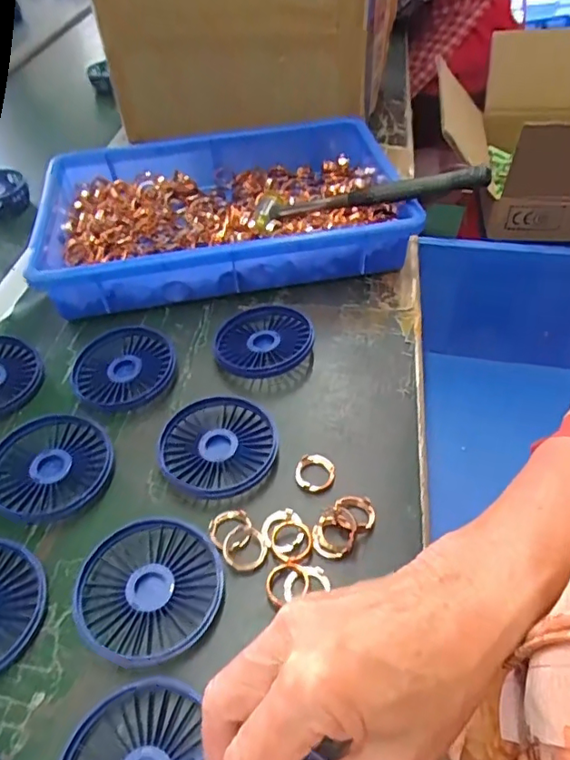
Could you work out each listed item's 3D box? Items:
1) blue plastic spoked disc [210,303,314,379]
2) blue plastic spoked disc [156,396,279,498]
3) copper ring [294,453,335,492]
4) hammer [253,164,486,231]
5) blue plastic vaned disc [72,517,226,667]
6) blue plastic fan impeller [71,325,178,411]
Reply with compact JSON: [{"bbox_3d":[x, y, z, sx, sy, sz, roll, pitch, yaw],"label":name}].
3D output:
[{"bbox_3d":[-0.021,-0.033,0.480,0.084,0.022,0.088,-1,48,1],"label":"blue plastic spoked disc"},{"bbox_3d":[-0.050,0.050,0.408,0.086,0.014,0.082,-1,48,1],"label":"blue plastic spoked disc"},{"bbox_3d":[0.022,0.067,0.390,0.028,0.007,0.027,-1,48,1],"label":"copper ring"},{"bbox_3d":[0.081,-0.177,0.533,0.227,0.029,0.055,0,46,27],"label":"hammer"},{"bbox_3d":[-0.083,0.129,0.335,0.085,0.012,0.085,-1,48,1],"label":"blue plastic vaned disc"},{"bbox_3d":[-0.139,-0.010,0.465,0.085,0.018,0.084,-1,48,1],"label":"blue plastic fan impeller"}]

